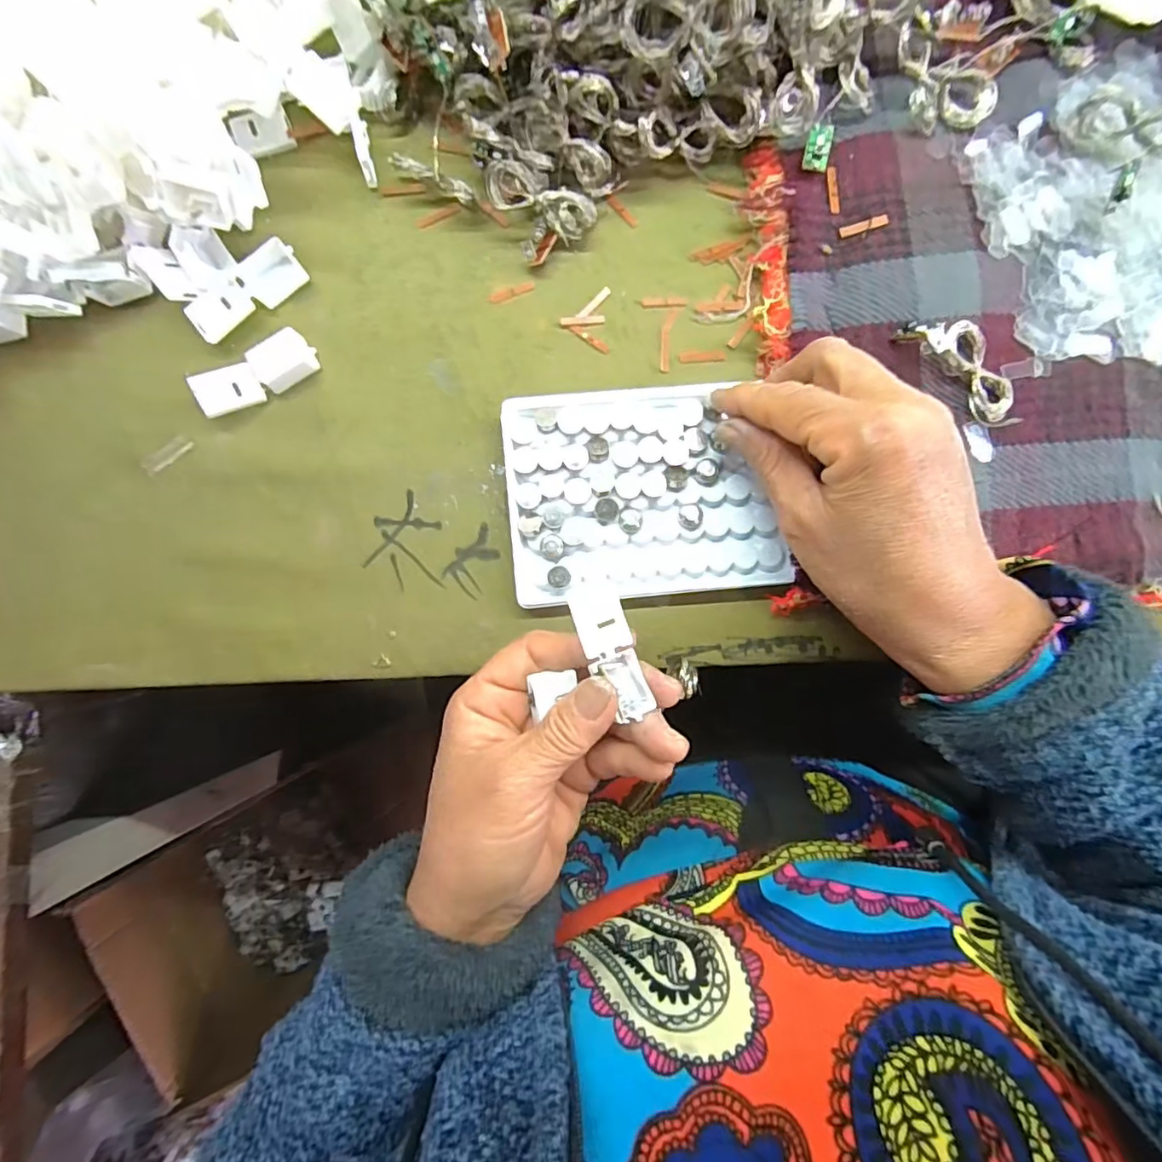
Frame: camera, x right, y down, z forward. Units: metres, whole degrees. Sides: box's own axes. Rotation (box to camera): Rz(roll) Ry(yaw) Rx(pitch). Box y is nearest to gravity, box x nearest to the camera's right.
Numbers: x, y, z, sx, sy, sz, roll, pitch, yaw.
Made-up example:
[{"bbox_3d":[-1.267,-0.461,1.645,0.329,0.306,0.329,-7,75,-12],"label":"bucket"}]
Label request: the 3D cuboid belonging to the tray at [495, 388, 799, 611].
[{"bbox_3d":[0.028,-0.040,0.269,0.119,0.014,0.092,-6,85,0],"label":"tray"}]

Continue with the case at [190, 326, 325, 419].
[{"bbox_3d":[-0.149,-0.094,0.270,0.053,0.016,0.019,-29,88,-2],"label":"case"}]

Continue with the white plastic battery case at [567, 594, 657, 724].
[{"bbox_3d":[0.014,0.030,0.233,0.019,0.014,0.054,-25,103,-1],"label":"white plastic battery case"}]

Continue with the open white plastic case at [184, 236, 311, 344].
[{"bbox_3d":[-0.154,-0.133,0.274,0.056,0.012,0.020,-38,86,-2],"label":"open white plastic case"}]

